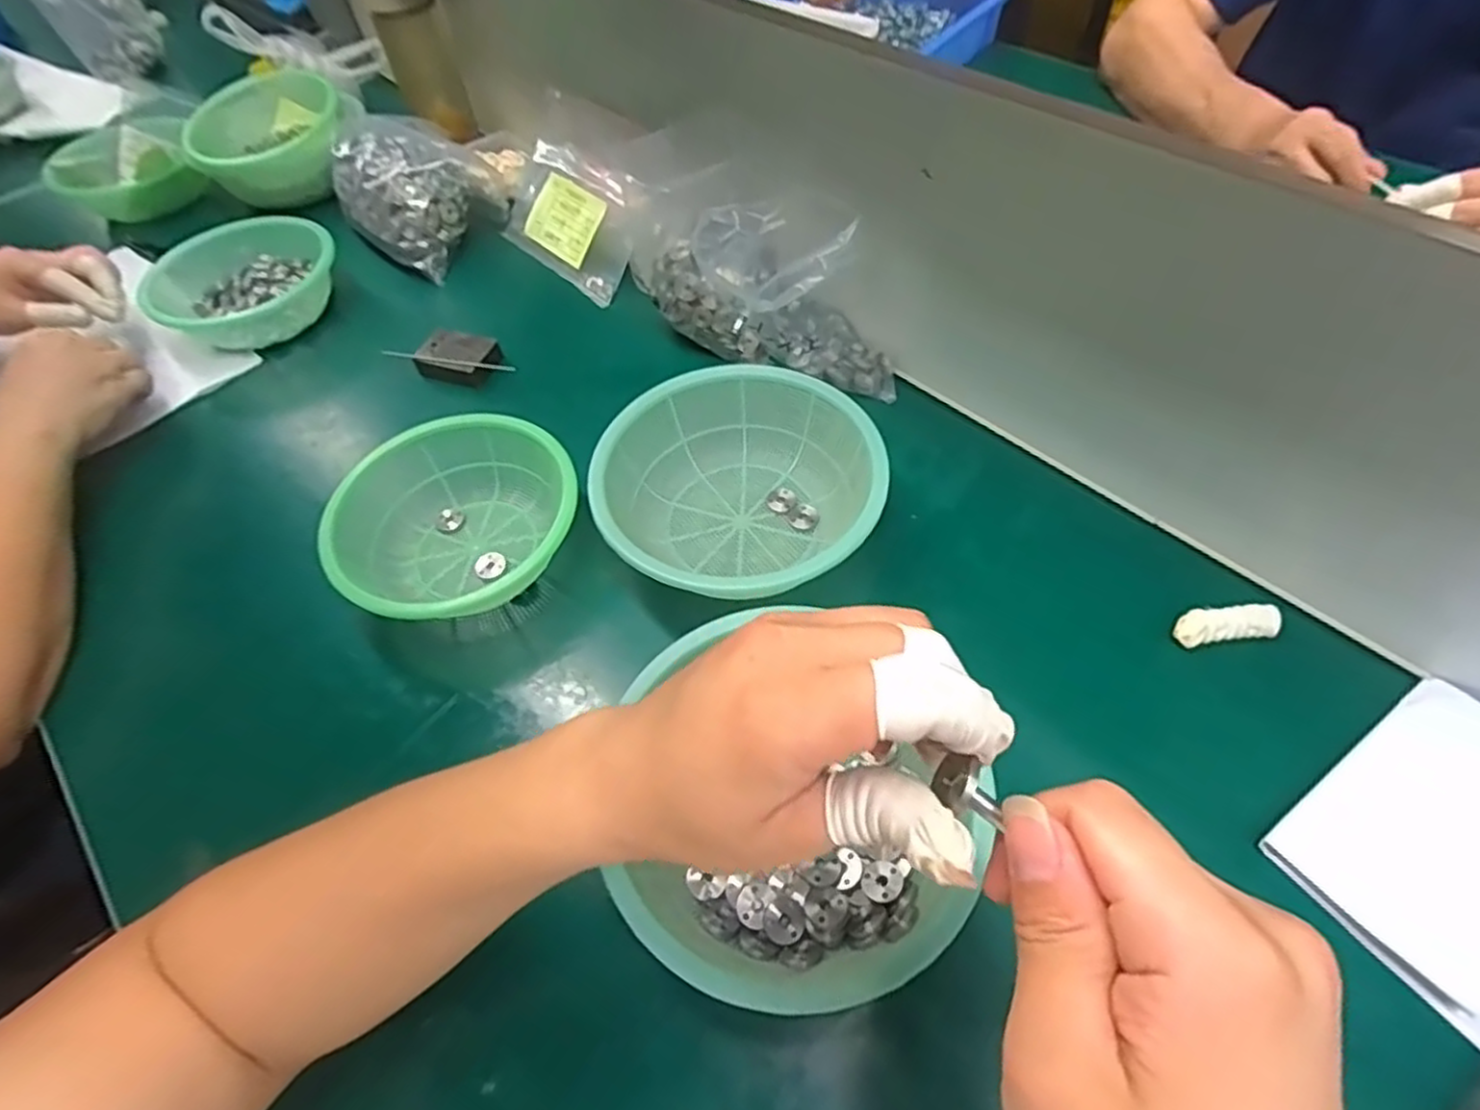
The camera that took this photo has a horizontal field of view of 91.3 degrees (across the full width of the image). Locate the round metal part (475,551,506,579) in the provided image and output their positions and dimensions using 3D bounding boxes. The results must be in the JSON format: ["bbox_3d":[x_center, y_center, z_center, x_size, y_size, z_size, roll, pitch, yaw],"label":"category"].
[{"bbox_3d":[-0.176,0.007,0.510,0.020,0.018,0.010,-16,16,-27],"label":"round metal part"}]

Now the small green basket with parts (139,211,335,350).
[{"bbox_3d":[-0.468,-0.257,0.690,0.138,0.054,0.163,36,64,26],"label":"small green basket with parts"}]

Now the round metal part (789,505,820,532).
[{"bbox_3d":[0.046,-0.026,0.514,0.020,0.004,0.019,-2,54,3],"label":"round metal part"}]

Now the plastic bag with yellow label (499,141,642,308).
[{"bbox_3d":[-0.164,-0.332,0.707,0.181,0.017,0.109,43,112,26],"label":"plastic bag with yellow label"}]

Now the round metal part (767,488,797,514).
[{"bbox_3d":[0.031,-0.040,0.525,0.022,0.004,0.022,-2,54,3],"label":"round metal part"}]

